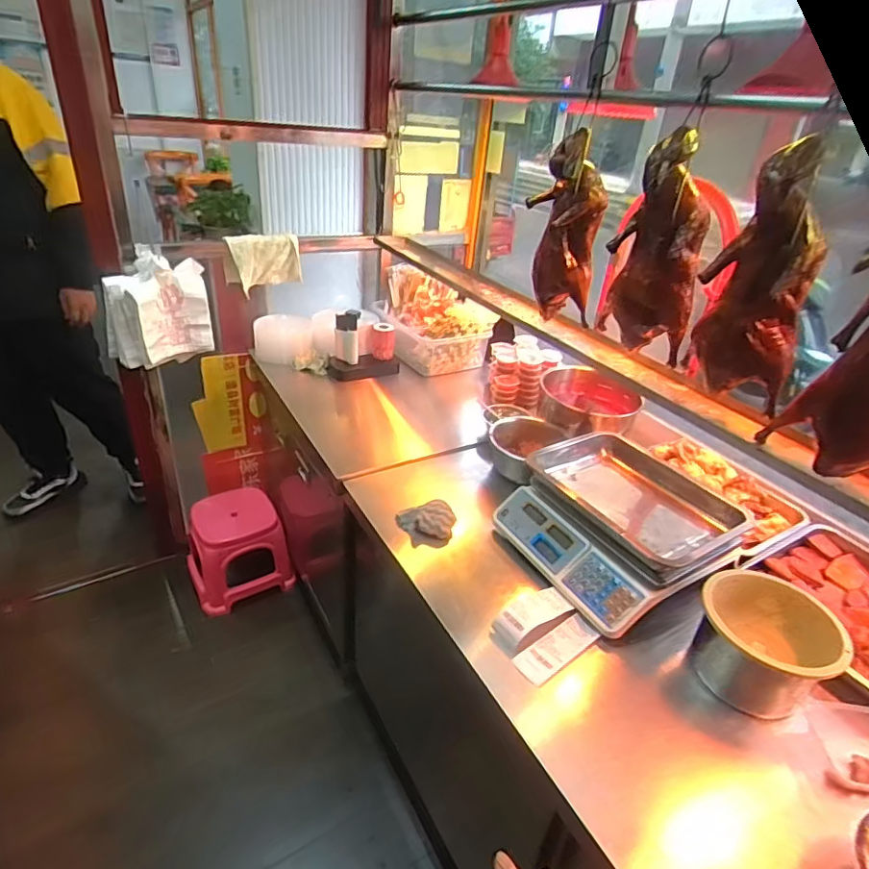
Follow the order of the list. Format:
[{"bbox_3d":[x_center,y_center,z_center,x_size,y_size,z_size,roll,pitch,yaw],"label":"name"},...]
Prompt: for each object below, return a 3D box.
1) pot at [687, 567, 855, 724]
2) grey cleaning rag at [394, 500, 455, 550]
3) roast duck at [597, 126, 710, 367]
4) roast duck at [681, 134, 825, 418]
[{"bbox_3d":[0.495,0.315,0.818,0.185,0.131,0.172,6,31,-3],"label":"pot"},{"bbox_3d":[-0.017,0.175,1.083,0.120,0.039,0.100,7,31,-1],"label":"grey cleaning rag"},{"bbox_3d":[0.386,-0.304,0.926,0.164,0.334,0.173,18,33,16],"label":"roast duck"},{"bbox_3d":[0.467,-0.213,0.773,0.163,0.338,0.209,24,35,24],"label":"roast duck"}]

